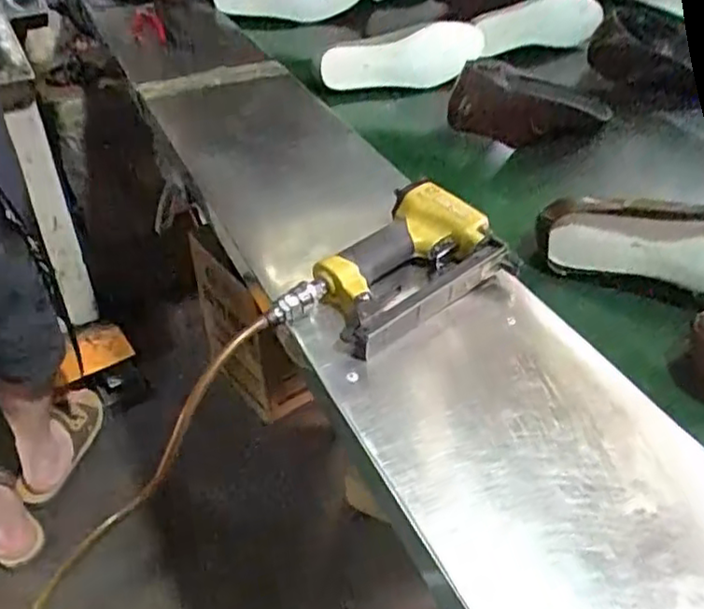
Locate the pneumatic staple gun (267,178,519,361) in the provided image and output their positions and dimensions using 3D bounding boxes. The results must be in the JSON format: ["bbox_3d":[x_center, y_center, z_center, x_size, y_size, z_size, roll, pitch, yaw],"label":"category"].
[{"bbox_3d":[0.039,-0.028,0.604,0.221,0.052,0.128,-33,51,-32],"label":"pneumatic staple gun"}]

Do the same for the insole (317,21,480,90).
[{"bbox_3d":[0.089,-0.403,1.100,0.298,0.089,0.031,-20,45,-21],"label":"insole"}]

